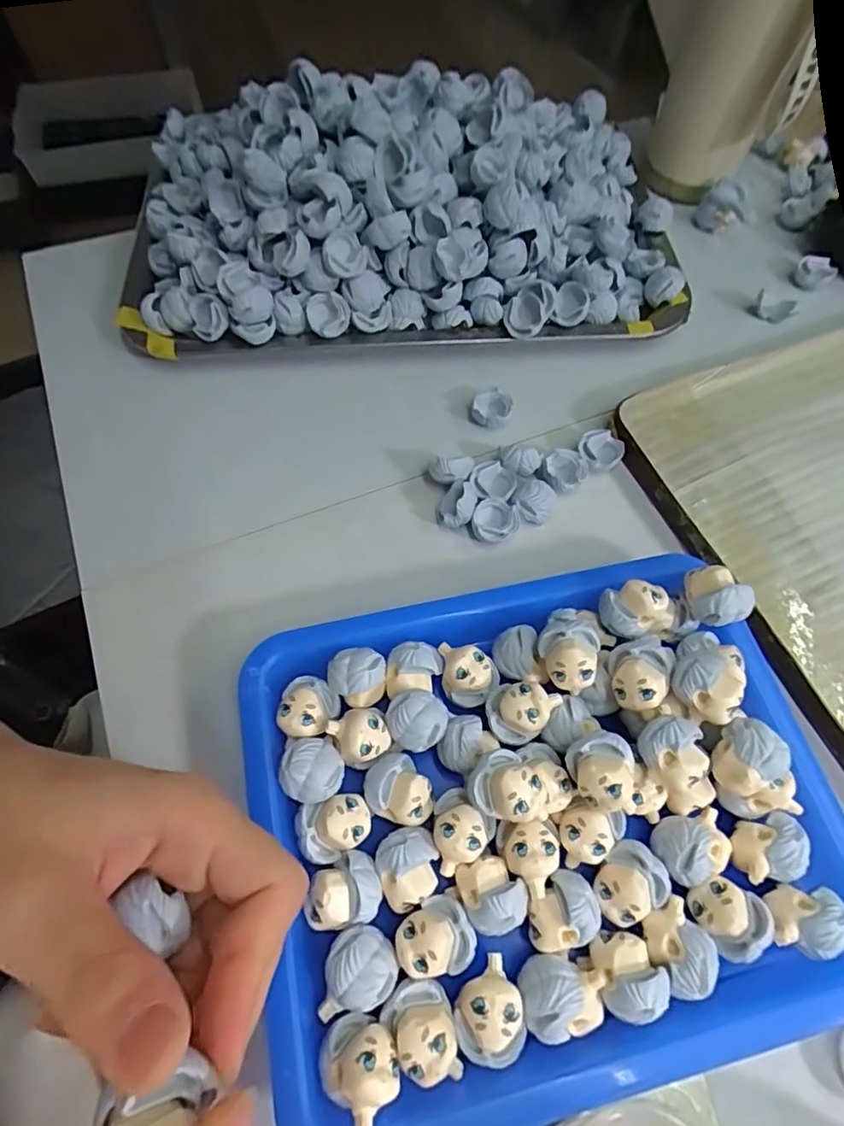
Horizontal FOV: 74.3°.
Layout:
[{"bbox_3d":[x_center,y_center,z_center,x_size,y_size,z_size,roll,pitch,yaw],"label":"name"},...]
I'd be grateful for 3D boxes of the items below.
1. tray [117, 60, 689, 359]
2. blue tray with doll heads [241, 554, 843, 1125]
[{"bbox_3d":[-0.011,-0.236,0.353,0.344,0.087,0.214,-6,63,-3],"label":"tray"},{"bbox_3d":[0.048,0.091,0.214,0.214,0.042,0.171,-12,63,-6],"label":"blue tray with doll heads"}]

